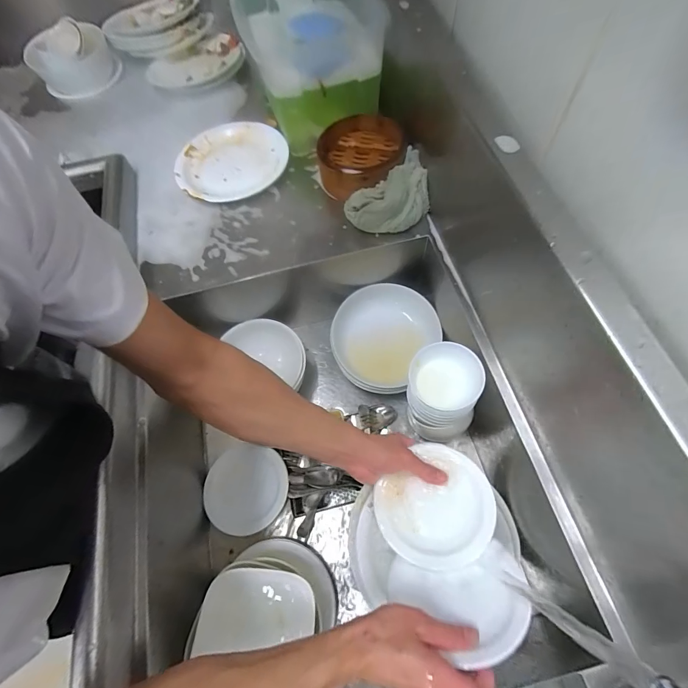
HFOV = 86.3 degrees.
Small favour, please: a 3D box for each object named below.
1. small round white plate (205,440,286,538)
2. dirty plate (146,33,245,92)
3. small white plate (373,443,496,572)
[{"bbox_3d":[-0.178,0.260,0.660,0.144,0.015,0.142,-1,65,3],"label":"small round white plate"},{"bbox_3d":[-0.360,-0.699,0.920,0.191,0.039,0.231,30,70,16],"label":"dirty plate"},{"bbox_3d":[0.124,0.214,0.484,0.151,0.019,0.134,-38,55,-18],"label":"small white plate"}]

